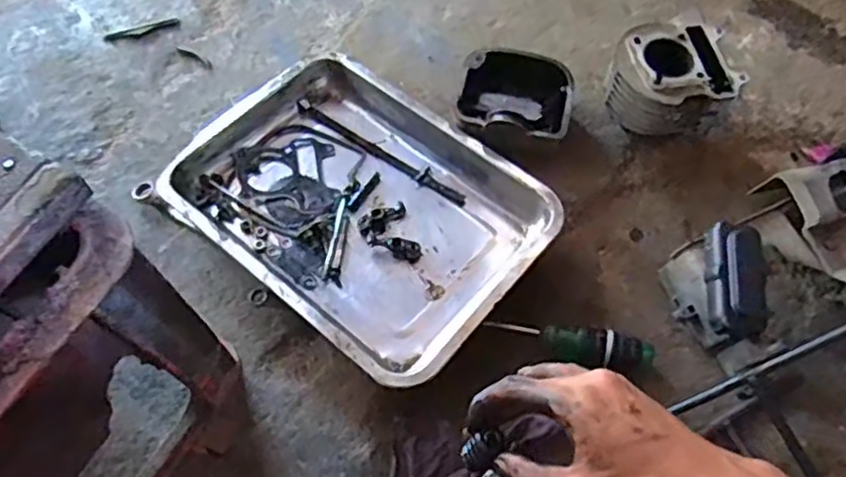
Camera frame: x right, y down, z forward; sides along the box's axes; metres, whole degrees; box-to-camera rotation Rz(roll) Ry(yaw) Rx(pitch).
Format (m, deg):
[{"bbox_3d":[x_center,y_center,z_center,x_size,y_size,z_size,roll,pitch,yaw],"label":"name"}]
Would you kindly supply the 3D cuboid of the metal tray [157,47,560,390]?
[{"bbox_3d":[-0.065,-0.035,0.685,0.355,0.081,0.262,38,69,15],"label":"metal tray"}]

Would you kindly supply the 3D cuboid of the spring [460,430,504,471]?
[{"bbox_3d":[0.040,0.145,0.452,0.029,0.027,0.021,-27,69,-14],"label":"spring"}]

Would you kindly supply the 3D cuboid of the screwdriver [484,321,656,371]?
[{"bbox_3d":[0.143,0.103,0.636,0.158,0.027,0.035,8,65,2],"label":"screwdriver"}]

